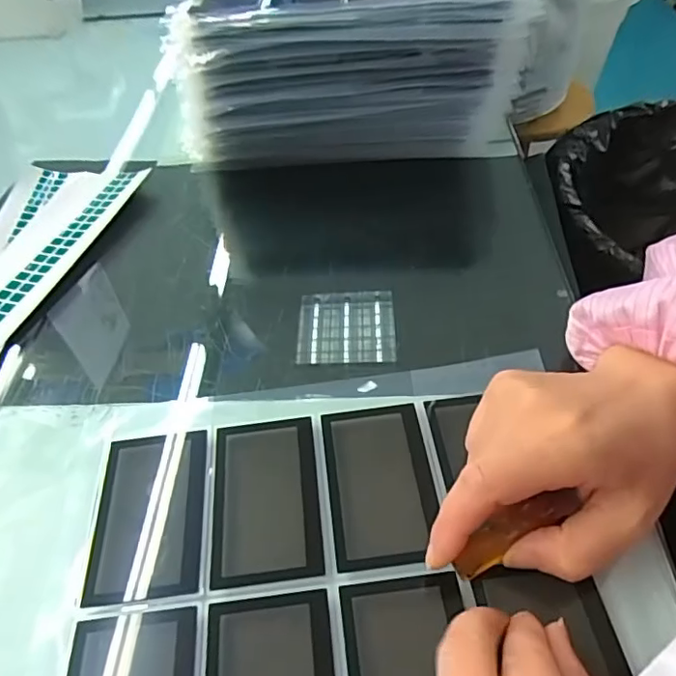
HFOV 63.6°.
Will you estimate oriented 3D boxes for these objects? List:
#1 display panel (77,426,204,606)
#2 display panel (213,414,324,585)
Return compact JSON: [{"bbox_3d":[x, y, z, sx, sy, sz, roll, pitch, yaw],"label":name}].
[{"bbox_3d":[-0.095,0.086,0.272,0.053,0.004,0.084,-9,48,-1],"label":"display panel"},{"bbox_3d":[-0.036,0.080,0.275,0.051,0.005,0.084,-8,48,0],"label":"display panel"}]

